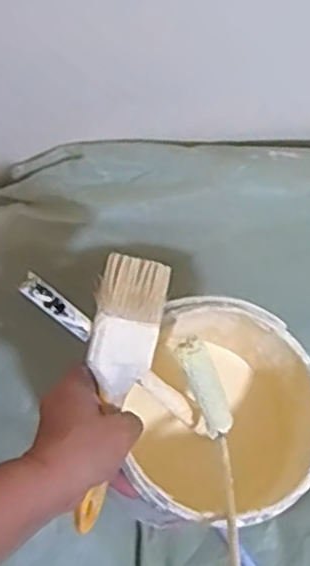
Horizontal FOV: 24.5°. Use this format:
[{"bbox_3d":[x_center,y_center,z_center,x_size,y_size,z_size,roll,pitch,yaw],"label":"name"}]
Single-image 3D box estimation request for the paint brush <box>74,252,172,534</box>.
[{"bbox_3d":[-0.030,0.081,0.525,0.011,0.062,0.201,16,93,45],"label":"paint brush"}]

